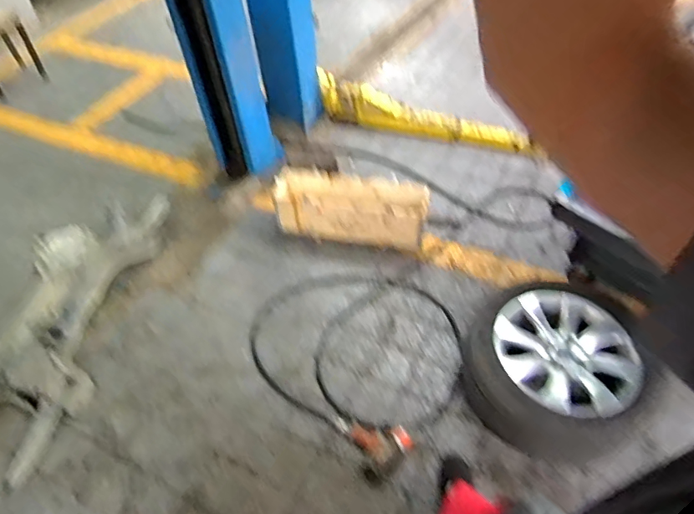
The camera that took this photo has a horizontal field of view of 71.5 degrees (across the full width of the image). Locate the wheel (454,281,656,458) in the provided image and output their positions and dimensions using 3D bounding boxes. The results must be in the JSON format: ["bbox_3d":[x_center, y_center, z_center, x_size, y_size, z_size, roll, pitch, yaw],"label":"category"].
[{"bbox_3d":[0.671,0.351,1.595,0.536,0.199,0.544,-3,49,4],"label":"wheel"}]

